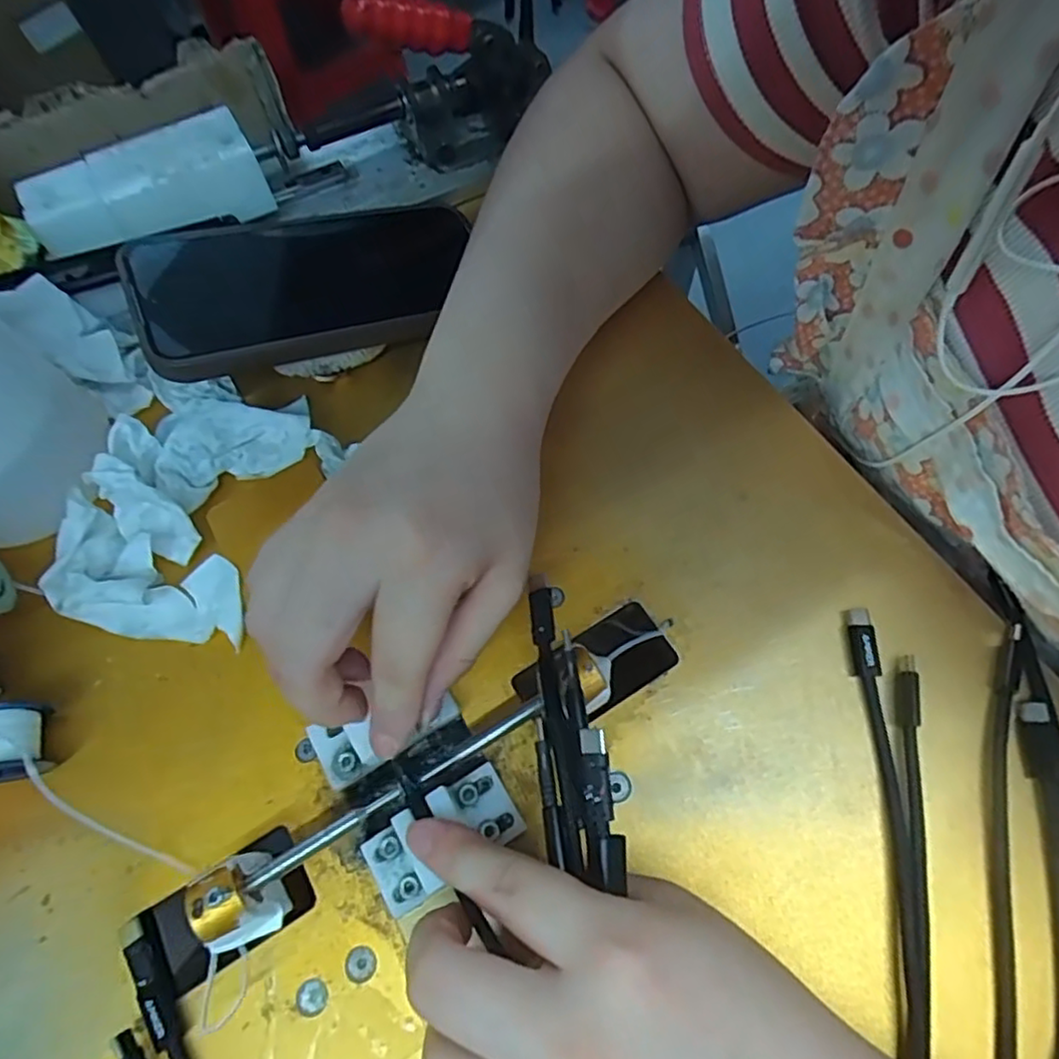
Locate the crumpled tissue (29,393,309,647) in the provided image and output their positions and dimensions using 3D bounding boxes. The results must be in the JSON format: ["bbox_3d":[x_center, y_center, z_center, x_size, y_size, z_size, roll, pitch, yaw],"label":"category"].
[{"bbox_3d":[-0.146,-0.010,0.275,0.083,0.032,0.108,14,68,9],"label":"crumpled tissue"}]

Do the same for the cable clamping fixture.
[{"bbox_3d":[-0.030,0.084,0.229,0.186,0.041,0.059,-29,68,-15],"label":"cable clamping fixture"}]

